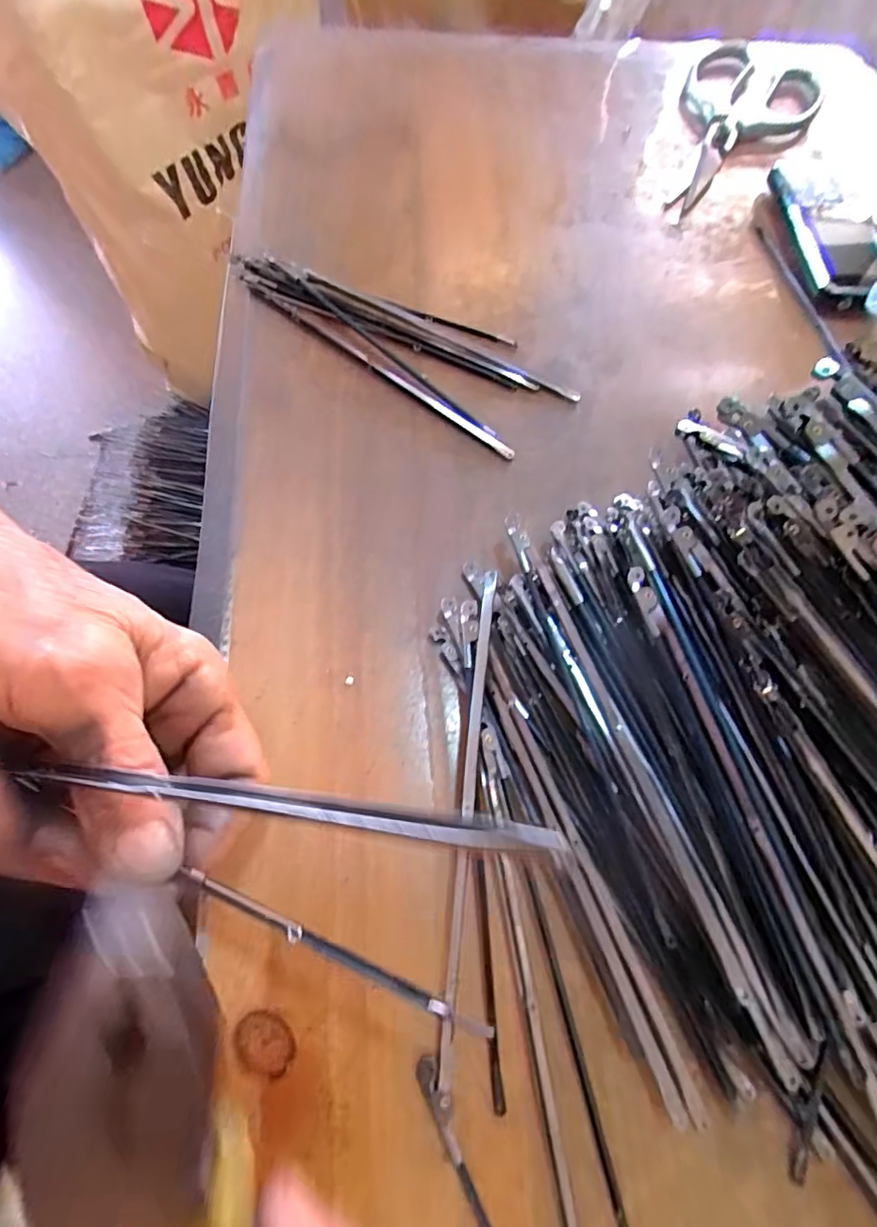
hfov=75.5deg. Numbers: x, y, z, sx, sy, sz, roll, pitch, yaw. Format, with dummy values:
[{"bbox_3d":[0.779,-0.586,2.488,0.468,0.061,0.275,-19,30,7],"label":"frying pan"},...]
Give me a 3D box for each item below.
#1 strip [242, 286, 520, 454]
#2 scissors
[{"bbox_3d":[-0.033,-0.131,0.301,0.176,0.005,0.008,37,70,12],"label":"strip"},{"bbox_3d":[0.205,-0.345,0.401,0.092,0.014,0.199,30,68,9],"label":"scissors"}]

